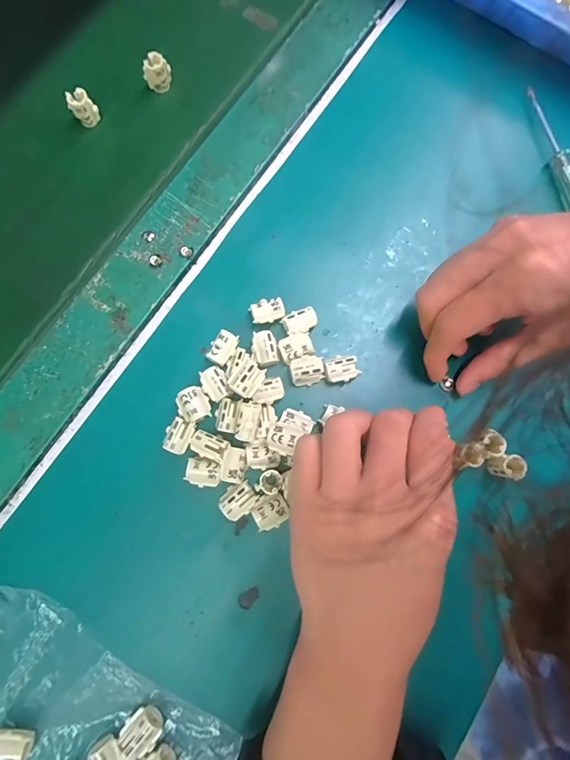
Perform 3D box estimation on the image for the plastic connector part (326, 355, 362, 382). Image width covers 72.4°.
[{"bbox_3d":[0.038,-0.007,0.263,0.021,0.012,0.017,-12,80,-3],"label":"plastic connector part"}]

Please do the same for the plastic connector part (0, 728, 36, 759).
[{"bbox_3d":[-0.149,0.196,0.208,0.024,0.012,0.010,5,80,0],"label":"plastic connector part"}]

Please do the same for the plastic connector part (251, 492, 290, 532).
[{"bbox_3d":[-0.009,0.082,0.243,0.021,0.010,0.019,-27,82,-6],"label":"plastic connector part"}]

